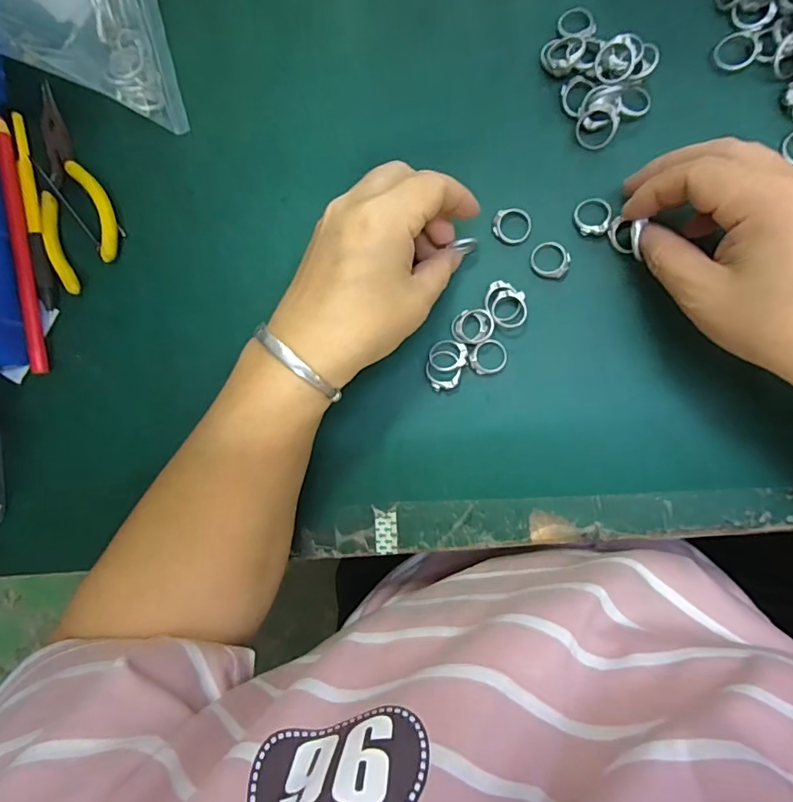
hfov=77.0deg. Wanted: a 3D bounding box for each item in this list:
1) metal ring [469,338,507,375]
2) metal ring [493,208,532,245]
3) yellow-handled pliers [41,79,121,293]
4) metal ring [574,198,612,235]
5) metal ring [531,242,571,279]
[{"bbox_3d":[0.052,-0.025,0.284,0.021,0.005,0.019,-8,87,7],"label":"metal ring"},{"bbox_3d":[0.067,-0.100,0.285,0.021,0.004,0.021,0,88,7],"label":"metal ring"},{"bbox_3d":[-0.207,-0.136,0.314,0.045,0.009,0.133,-18,86,7],"label":"yellow-handled pliers"},{"bbox_3d":[0.110,-0.104,0.280,0.019,0.004,0.022,5,89,8],"label":"metal ring"},{"bbox_3d":[0.087,-0.080,0.282,0.021,0.004,0.020,0,88,7],"label":"metal ring"}]

